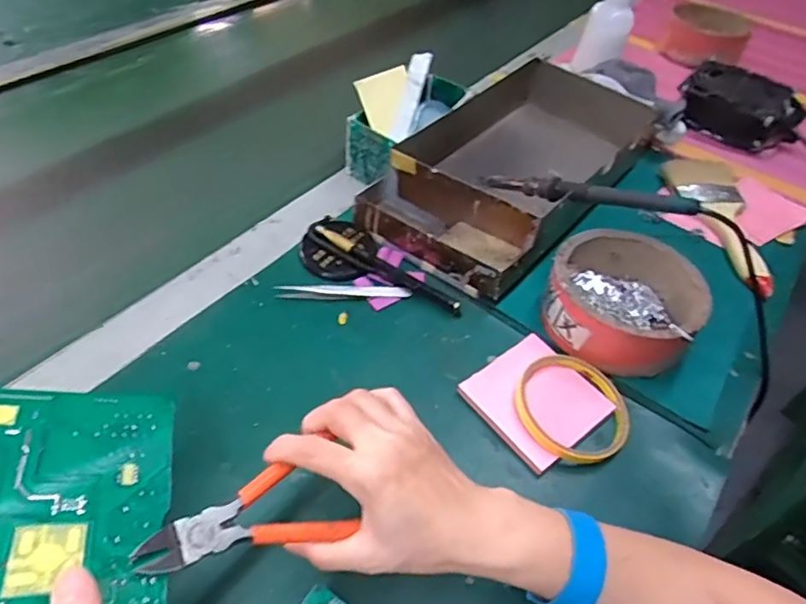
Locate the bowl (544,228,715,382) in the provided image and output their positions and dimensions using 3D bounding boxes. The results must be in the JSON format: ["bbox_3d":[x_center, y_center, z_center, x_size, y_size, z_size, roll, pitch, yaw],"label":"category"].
[{"bbox_3d":[0.185,-0.003,0.484,0.119,0.054,0.123,3,47,-3],"label":"bowl"}]

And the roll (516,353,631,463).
[{"bbox_3d":[0.125,0.077,0.424,0.085,0.011,0.082,3,47,-3],"label":"roll"}]

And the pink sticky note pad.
[{"bbox_3d":[0.101,0.072,0.437,0.088,0.014,0.086,-30,57,-30],"label":"pink sticky note pad"}]

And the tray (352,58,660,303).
[{"bbox_3d":[0.119,-0.147,0.601,0.185,0.067,0.336,30,51,20],"label":"tray"}]

